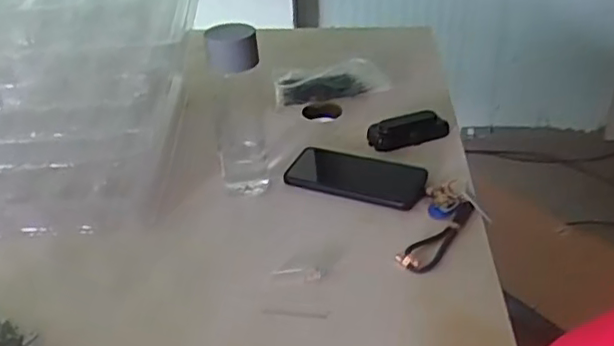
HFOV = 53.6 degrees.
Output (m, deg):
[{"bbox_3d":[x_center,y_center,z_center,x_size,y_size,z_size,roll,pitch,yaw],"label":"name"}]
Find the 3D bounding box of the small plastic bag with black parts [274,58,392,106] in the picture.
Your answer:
[{"bbox_3d":[0.037,-0.153,0.998,0.179,0.020,0.127,-9,33,-4],"label":"small plastic bag with black parts"}]

